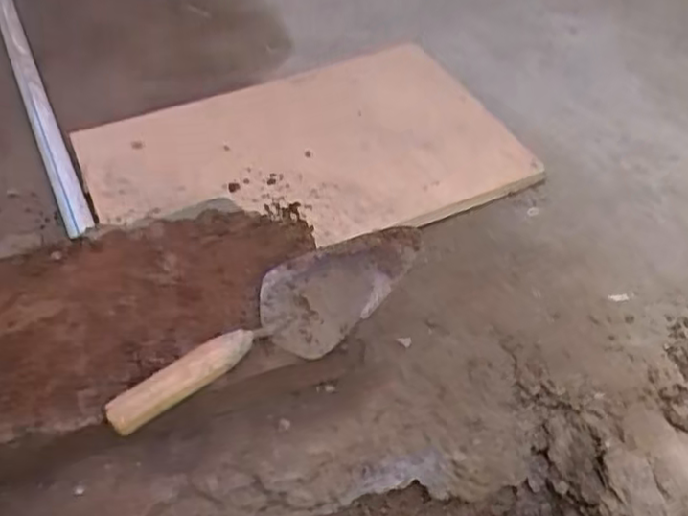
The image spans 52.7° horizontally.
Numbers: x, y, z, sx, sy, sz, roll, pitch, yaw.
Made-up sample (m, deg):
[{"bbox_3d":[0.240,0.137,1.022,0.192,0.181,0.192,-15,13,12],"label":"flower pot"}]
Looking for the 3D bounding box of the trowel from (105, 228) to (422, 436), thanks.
[{"bbox_3d":[-0.071,0.050,0.615,0.295,0.075,0.082,-21,53,-18],"label":"trowel"}]

